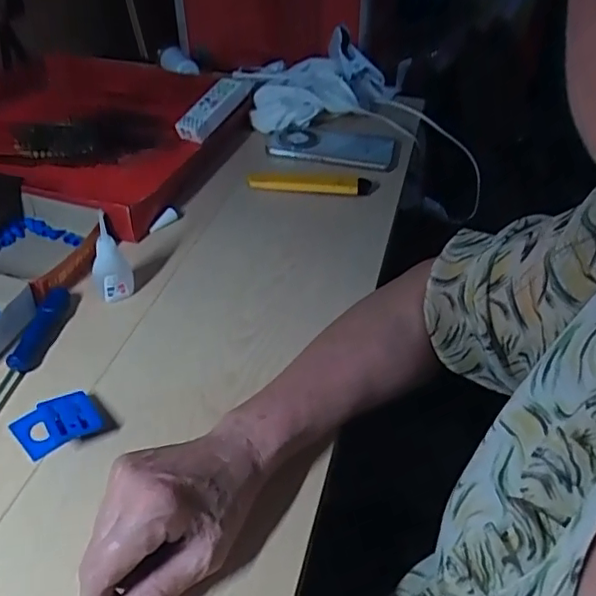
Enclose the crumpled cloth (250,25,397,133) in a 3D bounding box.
[{"bbox_3d":[0.037,-0.345,0.929,0.149,0.068,0.306,28,46,21],"label":"crumpled cloth"}]

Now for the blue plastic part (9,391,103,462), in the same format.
[{"bbox_3d":[-0.177,0.093,0.425,0.056,0.018,0.043,-19,49,-26],"label":"blue plastic part"}]

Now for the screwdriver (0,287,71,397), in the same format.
[{"bbox_3d":[-0.221,0.047,0.467,0.020,0.021,0.156,9,42,2],"label":"screwdriver"}]

